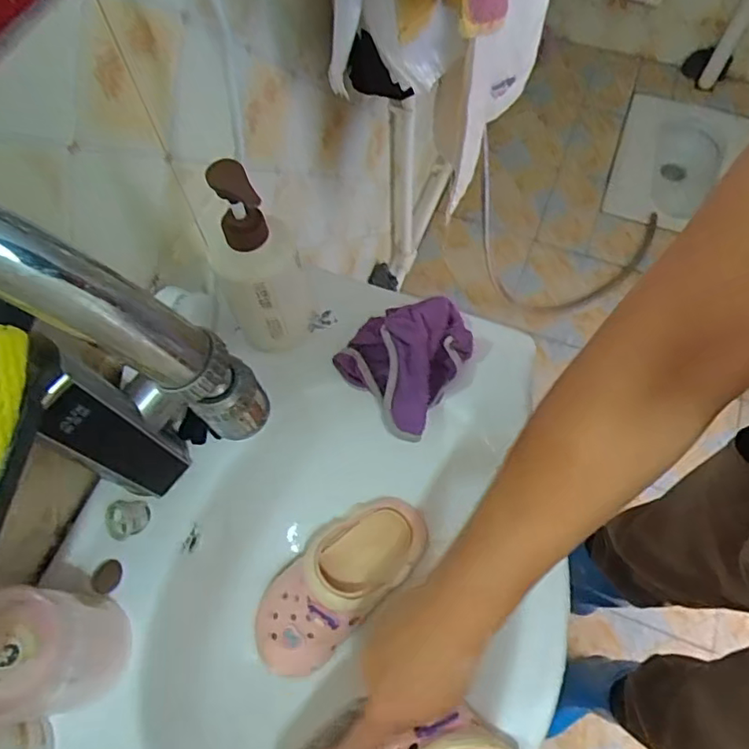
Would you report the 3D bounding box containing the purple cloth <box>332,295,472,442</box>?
[{"bbox_3d":[0.035,-0.022,0.558,0.101,0.046,0.132,35,69,17],"label":"purple cloth"}]

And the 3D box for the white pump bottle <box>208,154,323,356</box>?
[{"bbox_3d":[-0.096,-0.093,0.492,0.076,0.197,0.073,-13,63,-5],"label":"white pump bottle"}]

